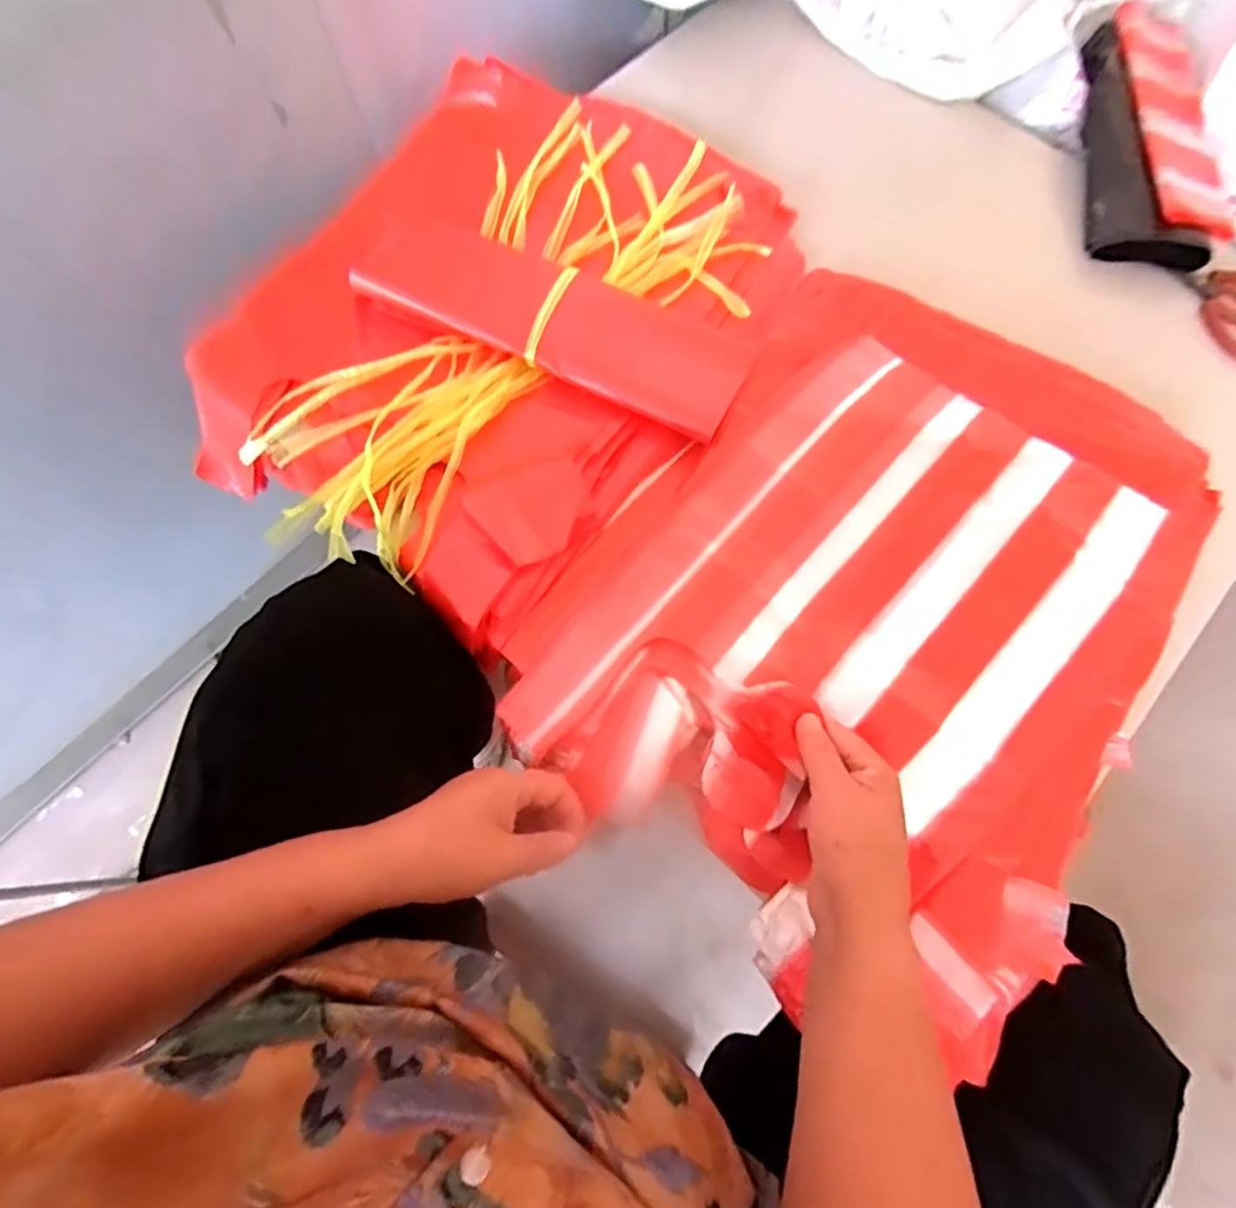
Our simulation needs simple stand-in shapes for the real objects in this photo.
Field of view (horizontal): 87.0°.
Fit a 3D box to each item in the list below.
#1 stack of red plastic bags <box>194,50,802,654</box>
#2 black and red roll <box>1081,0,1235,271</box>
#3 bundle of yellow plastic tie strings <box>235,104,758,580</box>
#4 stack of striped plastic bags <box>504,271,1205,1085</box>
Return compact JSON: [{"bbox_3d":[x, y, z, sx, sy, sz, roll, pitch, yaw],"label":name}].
[{"bbox_3d":[-0.103,-0.259,0.604,0.431,0.061,0.526,33,74,11],"label":"stack of red plastic bags"},{"bbox_3d":[0.551,-0.488,0.677,0.124,0.048,0.324,8,71,3],"label":"black and red roll"},{"bbox_3d":[-0.110,-0.258,0.580,0.484,0.025,0.263,-40,76,-13],"label":"bundle of yellow plastic tie strings"},{"bbox_3d":[0.198,-0.009,0.497,0.395,0.056,0.522,32,74,10],"label":"stack of striped plastic bags"}]

